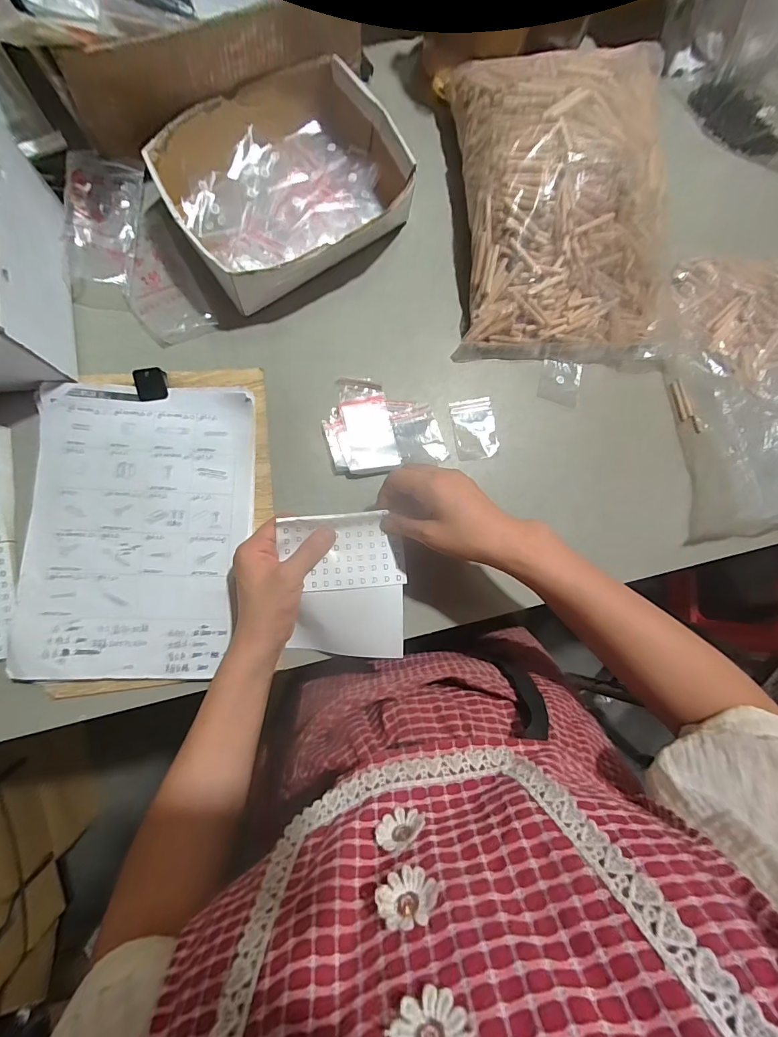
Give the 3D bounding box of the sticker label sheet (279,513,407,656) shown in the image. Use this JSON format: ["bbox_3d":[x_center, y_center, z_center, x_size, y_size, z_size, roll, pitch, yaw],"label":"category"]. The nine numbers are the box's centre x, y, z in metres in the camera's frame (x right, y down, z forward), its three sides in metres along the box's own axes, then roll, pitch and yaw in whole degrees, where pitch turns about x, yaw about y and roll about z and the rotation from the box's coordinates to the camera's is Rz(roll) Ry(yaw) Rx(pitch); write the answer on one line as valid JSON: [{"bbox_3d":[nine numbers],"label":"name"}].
[{"bbox_3d":[-0.042,0.068,0.406,0.116,0.036,0.141,-4,87,-9],"label":"sticker label sheet"}]

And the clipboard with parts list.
[{"bbox_3d":[-0.241,0.004,0.423,0.220,0.023,0.323,2,86,-8],"label":"clipboard with parts list"}]

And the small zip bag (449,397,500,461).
[{"bbox_3d":[0.100,-0.105,0.483,0.050,0.009,0.072,-10,87,-3],"label":"small zip bag"}]

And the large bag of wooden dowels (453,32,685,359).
[{"bbox_3d":[0.204,-0.360,0.466,0.258,0.079,0.342,-7,87,-9],"label":"large bag of wooden dowels"}]

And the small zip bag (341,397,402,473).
[{"bbox_3d":[-0.022,-0.094,0.461,0.057,0.004,0.083,-11,82,-15],"label":"small zip bag"}]

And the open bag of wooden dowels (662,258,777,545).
[{"bbox_3d":[0.483,-0.168,0.491,0.282,0.084,0.357,-6,87,-9],"label":"open bag of wooden dowels"}]

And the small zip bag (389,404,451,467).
[{"bbox_3d":[0.034,-0.093,0.473,0.054,0.004,0.066,-19,86,-14],"label":"small zip bag"}]

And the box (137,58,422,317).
[{"bbox_3d":[-0.108,-0.361,0.450,0.250,0.057,0.196,-34,92,-9],"label":"box"}]

